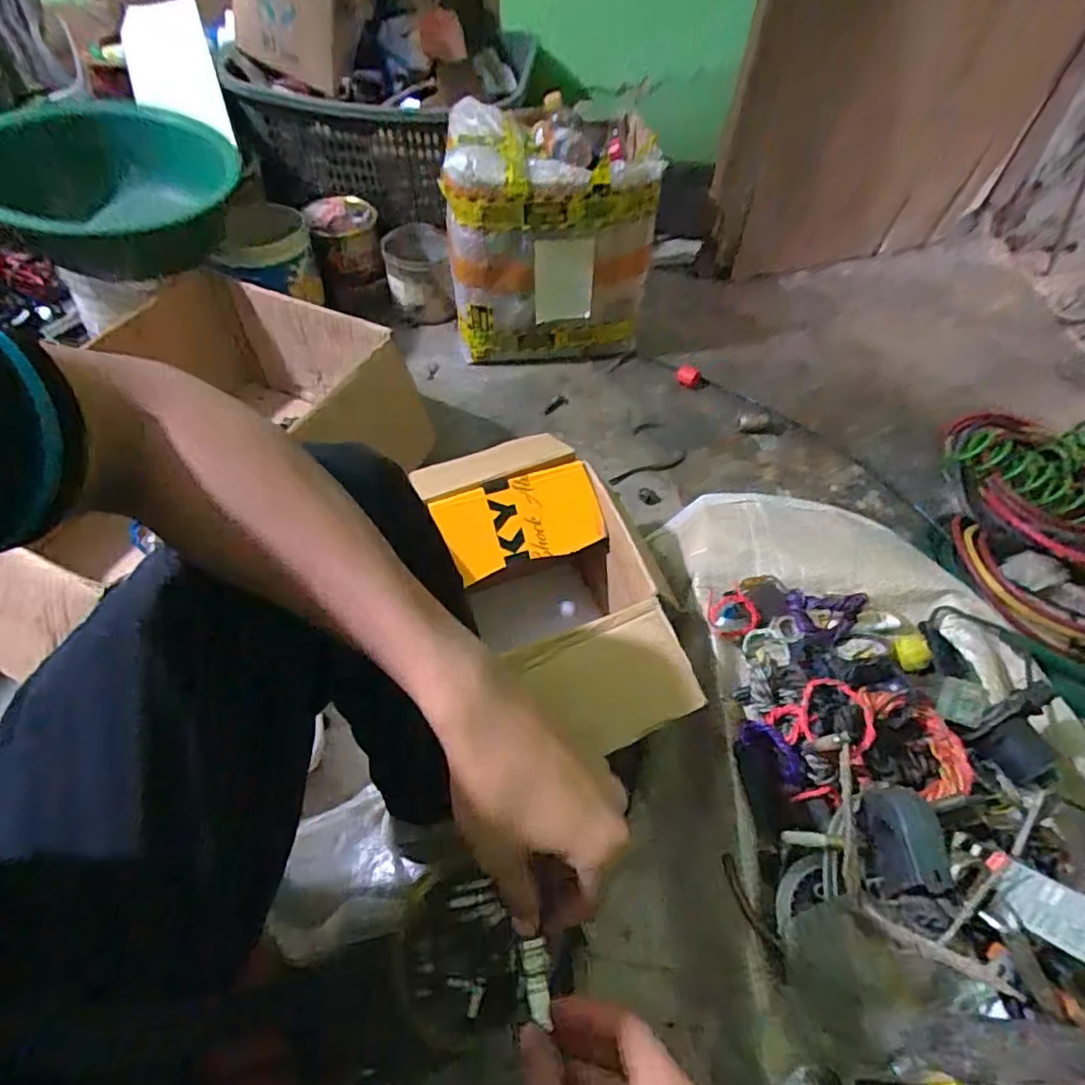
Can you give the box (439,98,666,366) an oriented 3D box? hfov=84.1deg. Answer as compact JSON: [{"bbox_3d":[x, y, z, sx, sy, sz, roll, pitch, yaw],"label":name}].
[{"bbox_3d":[0.008,-0.544,1.113,0.354,0.354,0.250,-7,55,-7],"label":"box"}]

